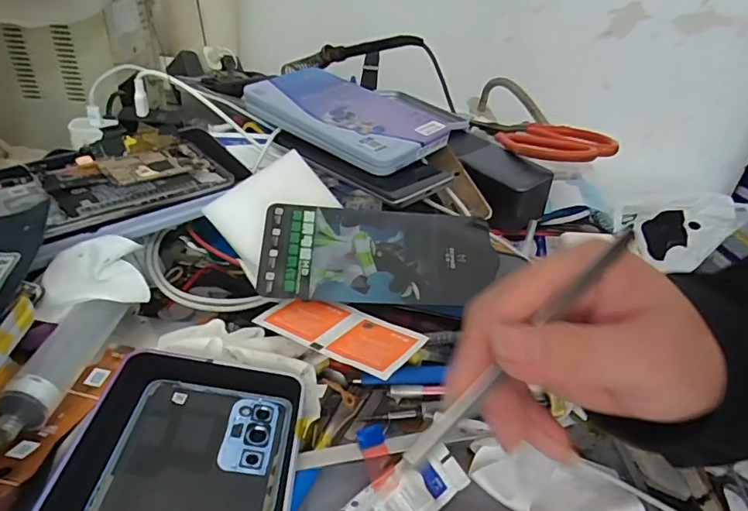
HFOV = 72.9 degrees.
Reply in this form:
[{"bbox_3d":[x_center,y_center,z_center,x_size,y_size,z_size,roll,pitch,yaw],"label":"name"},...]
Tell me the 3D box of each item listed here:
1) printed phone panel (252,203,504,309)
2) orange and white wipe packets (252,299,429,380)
[{"bbox_3d":[0.004,0.000,0.349,0.159,0.010,0.075,3,59,-4],"label":"printed phone panel"},{"bbox_3d":[-0.021,0.044,0.311,0.097,0.006,0.047,17,30,29],"label":"orange and white wipe packets"}]

